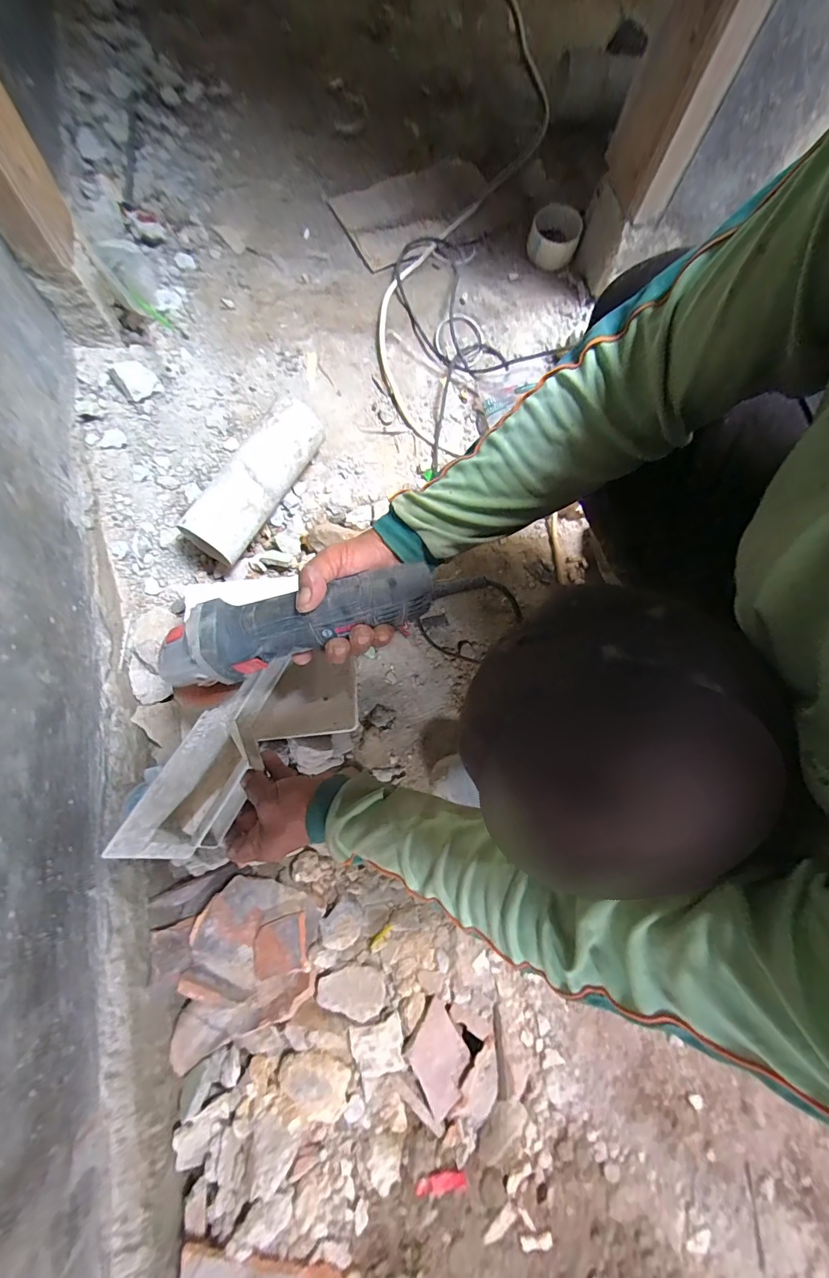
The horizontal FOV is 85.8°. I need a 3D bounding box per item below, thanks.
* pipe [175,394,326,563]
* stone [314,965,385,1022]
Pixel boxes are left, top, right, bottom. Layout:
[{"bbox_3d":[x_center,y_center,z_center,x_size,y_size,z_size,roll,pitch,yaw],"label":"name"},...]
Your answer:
[{"bbox_3d":[-0.228,-0.230,0.651,0.083,0.081,0.248,28,75,3],"label":"pipe"},{"bbox_3d":[-0.078,0.432,0.546,0.079,0.022,0.049,5,75,3],"label":"stone"}]

